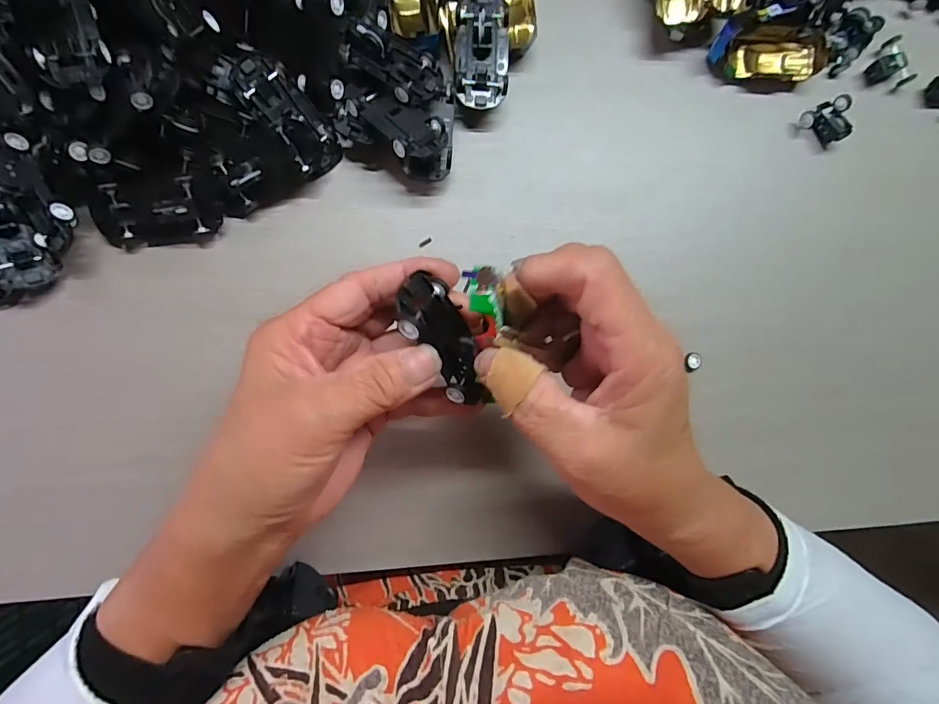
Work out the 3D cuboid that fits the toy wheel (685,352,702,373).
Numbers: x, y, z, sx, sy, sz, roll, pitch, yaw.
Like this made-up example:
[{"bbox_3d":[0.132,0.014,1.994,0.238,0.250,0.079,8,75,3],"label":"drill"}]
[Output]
[{"bbox_3d":[0.141,0.007,0.293,0.008,0.006,0.013,15,86,-6],"label":"toy wheel"}]

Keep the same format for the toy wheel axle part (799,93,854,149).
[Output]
[{"bbox_3d":[0.238,-0.151,0.308,0.031,0.016,0.026,-28,92,-7],"label":"toy wheel axle part"}]

